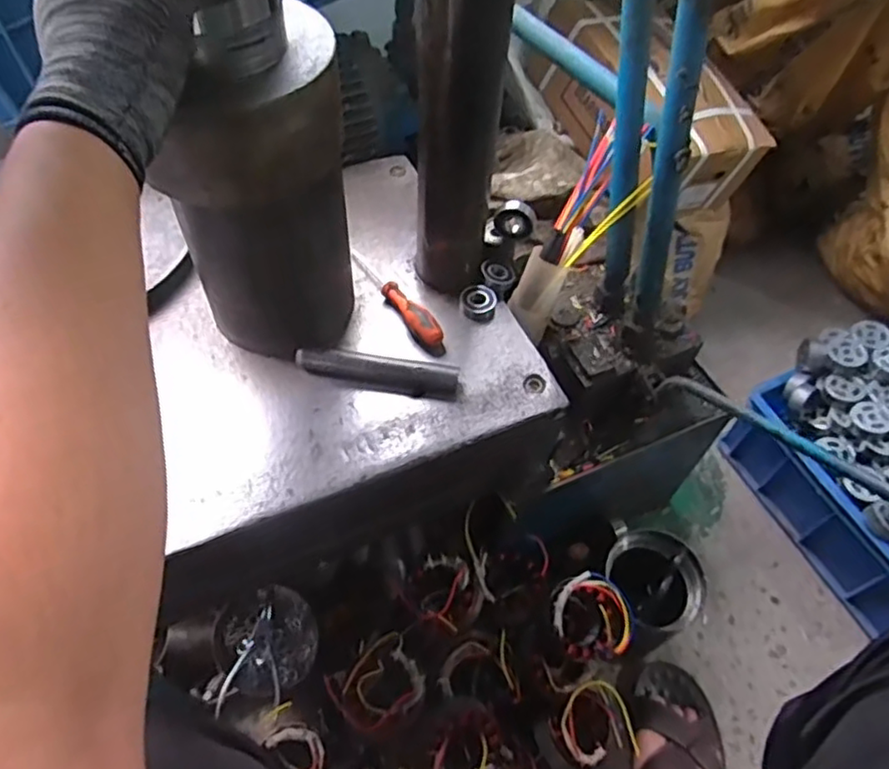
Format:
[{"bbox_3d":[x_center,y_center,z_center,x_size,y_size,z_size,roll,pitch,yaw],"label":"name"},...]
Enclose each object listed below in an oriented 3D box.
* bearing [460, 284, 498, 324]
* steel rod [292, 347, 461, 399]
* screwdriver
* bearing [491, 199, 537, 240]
[{"bbox_3d":[0.032,-0.078,0.624,0.033,0.013,0.036,12,55,5],"label":"bearing"},{"bbox_3d":[-0.058,-0.011,0.571,0.138,0.021,0.025,11,55,4],"label":"steel rod"},{"bbox_3d":[-0.046,-0.086,0.620,0.019,0.025,0.152,-26,60,-20],"label":"screwdriver"},{"bbox_3d":[0.068,-0.154,0.622,0.038,0.036,0.022,34,60,19],"label":"bearing"}]

